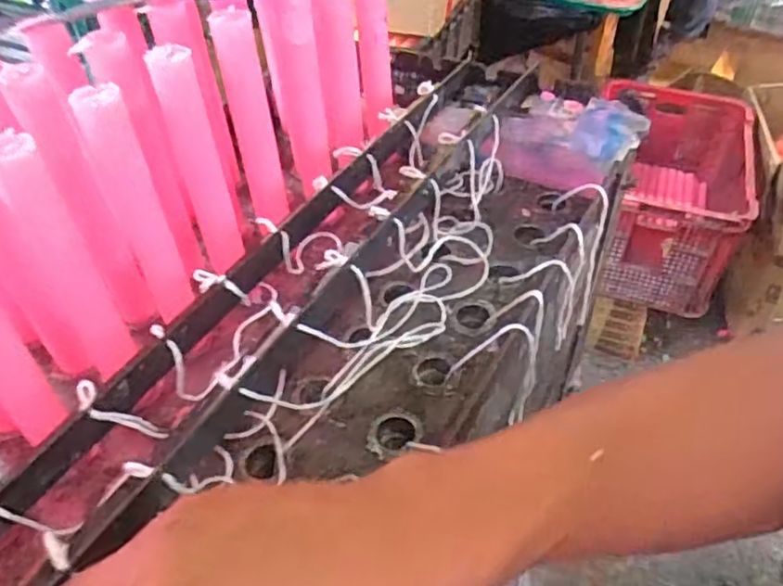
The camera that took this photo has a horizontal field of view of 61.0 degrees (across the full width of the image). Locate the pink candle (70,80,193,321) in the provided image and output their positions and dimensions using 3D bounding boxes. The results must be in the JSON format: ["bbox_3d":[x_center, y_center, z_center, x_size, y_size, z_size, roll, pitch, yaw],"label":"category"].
[{"bbox_3d":[-0.140,-0.044,0.369,0.027,0.141,0.019,-24,48,-23],"label":"pink candle"}]

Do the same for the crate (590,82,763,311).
[{"bbox_3d":[0.675,-0.246,1.605,0.315,0.345,0.501,13,45,14],"label":"crate"}]

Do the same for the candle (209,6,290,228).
[{"bbox_3d":[-0.090,-0.110,0.432,0.028,0.138,0.022,-9,44,-9],"label":"candle"}]

